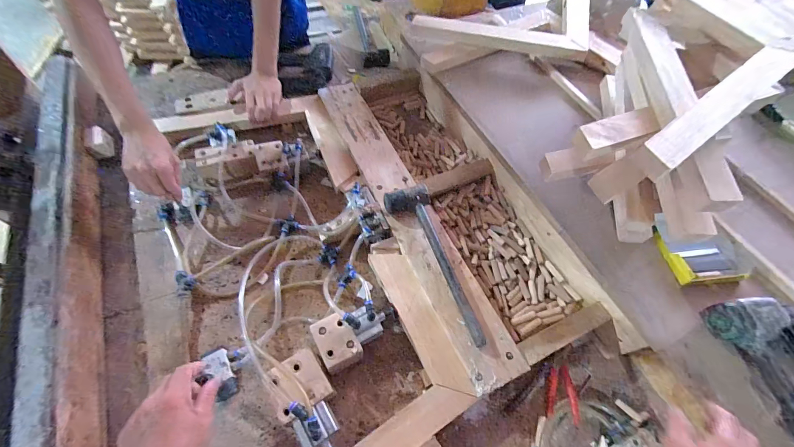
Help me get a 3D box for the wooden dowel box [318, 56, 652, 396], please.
[{"bbox_3d":[0.103,-0.066,0.736,0.304,0.103,0.832,-20,62,-16],"label":"wooden dowel box"}]

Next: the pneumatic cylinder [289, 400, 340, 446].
[{"bbox_3d":[-0.115,0.297,0.480,0.051,0.052,0.088,-25,63,-19],"label":"pneumatic cylinder"}]

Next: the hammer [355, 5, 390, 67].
[{"bbox_3d":[-0.089,-0.643,1.100,0.076,0.031,0.357,-7,59,-9],"label":"hammer"}]

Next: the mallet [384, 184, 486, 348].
[{"bbox_3d":[0.063,0.072,0.622,0.088,0.057,0.319,-13,60,-13],"label":"mallet"}]

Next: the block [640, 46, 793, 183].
[{"bbox_3d":[0.464,-0.172,0.475,0.394,0.033,0.050,-31,65,-21],"label":"block"}]

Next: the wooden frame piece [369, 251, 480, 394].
[{"bbox_3d":[0.040,0.167,0.598,0.063,0.020,0.280,-22,62,-17],"label":"wooden frame piece"}]

